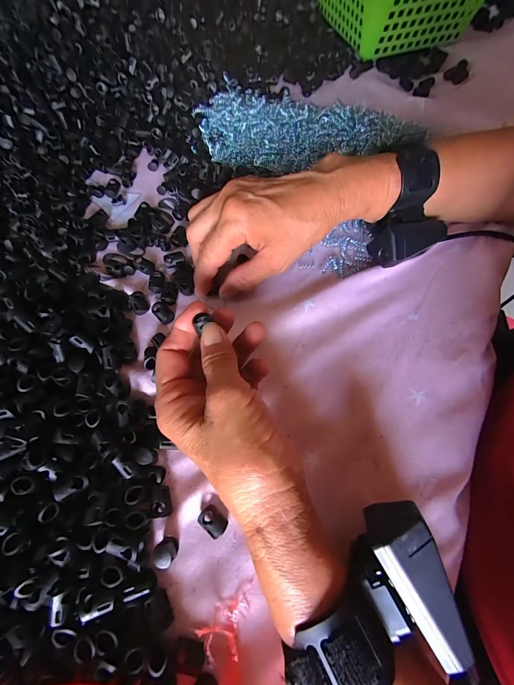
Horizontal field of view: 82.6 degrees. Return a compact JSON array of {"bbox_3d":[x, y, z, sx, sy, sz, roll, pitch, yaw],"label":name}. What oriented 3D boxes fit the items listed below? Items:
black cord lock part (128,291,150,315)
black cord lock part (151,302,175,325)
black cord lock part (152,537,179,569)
[{"bbox_3d":[-0.110,-0.036,0.270,0.016,0.009,0.021,-31,69,-12],"label":"black cord lock part"},{"bbox_3d":[-0.086,-0.027,0.267,0.014,0.009,0.020,-42,72,-16],"label":"black cord lock part"},{"bbox_3d":[-0.059,0.136,0.191,0.012,0.018,0.014,-43,72,-16],"label":"black cord lock part"}]

